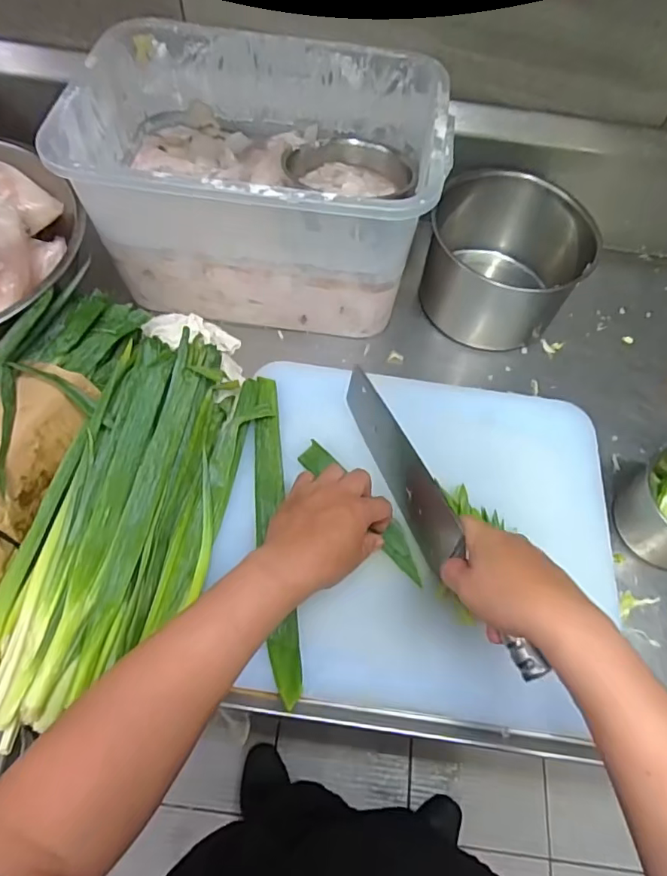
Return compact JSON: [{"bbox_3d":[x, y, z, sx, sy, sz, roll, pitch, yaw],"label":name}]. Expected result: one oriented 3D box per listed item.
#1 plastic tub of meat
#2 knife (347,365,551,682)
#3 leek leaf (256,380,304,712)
[{"bbox_3d":[-0.085,-0.295,0.631,0.375,0.202,0.279,7,61,0],"label":"plastic tub of meat"},{"bbox_3d":[0.088,0.067,0.488,0.024,0.080,0.317,-19,57,-14],"label":"knife"},{"bbox_3d":[-0.060,0.078,0.515,0.031,0.009,0.328,-5,62,-6],"label":"leek leaf"}]

